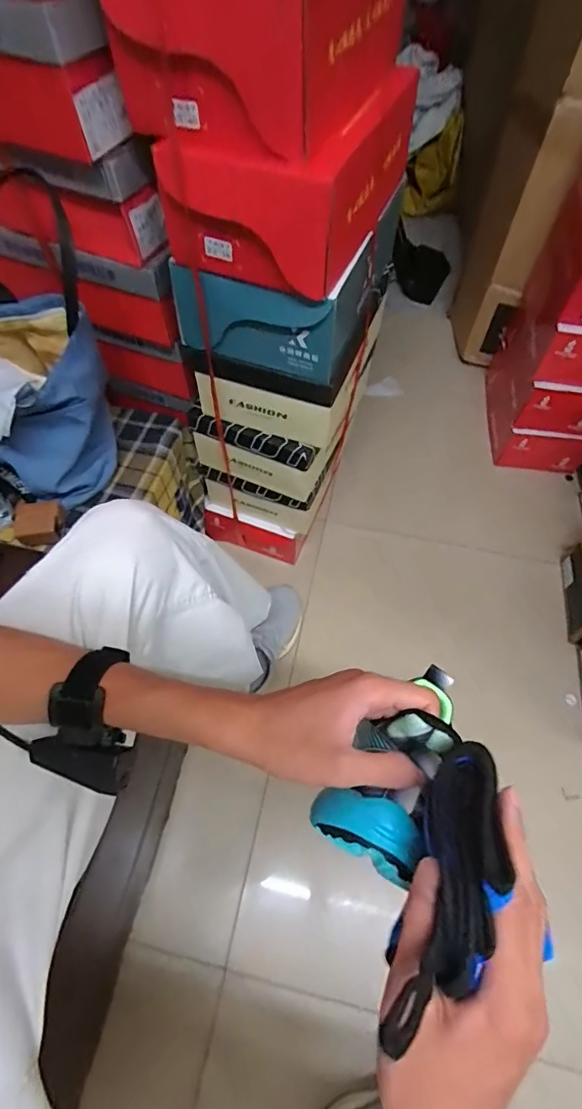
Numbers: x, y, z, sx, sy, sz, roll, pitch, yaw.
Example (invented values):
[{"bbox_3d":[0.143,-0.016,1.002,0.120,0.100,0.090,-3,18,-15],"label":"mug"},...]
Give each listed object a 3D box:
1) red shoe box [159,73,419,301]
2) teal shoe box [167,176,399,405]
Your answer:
[{"bbox_3d":[0.003,-0.424,0.534,0.183,0.114,0.260,21,62,11],"label":"red shoe box"},{"bbox_3d":[0.001,-0.377,0.663,0.229,0.151,0.273,21,62,11],"label":"teal shoe box"}]

